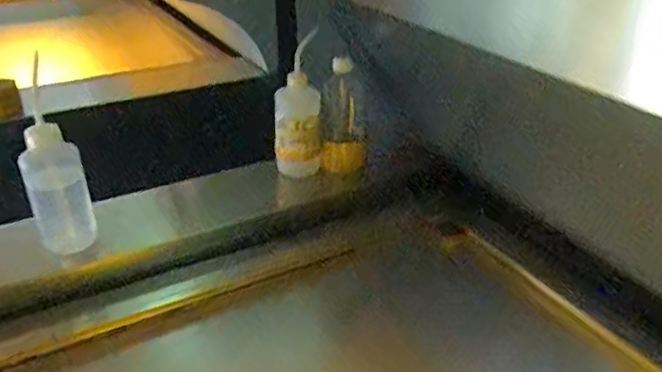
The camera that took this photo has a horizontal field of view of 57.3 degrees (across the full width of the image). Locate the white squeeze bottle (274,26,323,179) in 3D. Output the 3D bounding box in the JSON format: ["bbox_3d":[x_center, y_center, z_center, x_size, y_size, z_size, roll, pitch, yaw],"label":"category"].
[{"bbox_3d":[-0.059,-0.129,1.044,0.081,0.211,0.069,-3,31,-4],"label":"white squeeze bottle"}]

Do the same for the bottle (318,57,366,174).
[{"bbox_3d":[0.018,-0.113,1.035,0.073,0.183,0.089,0,31,0],"label":"bottle"}]

